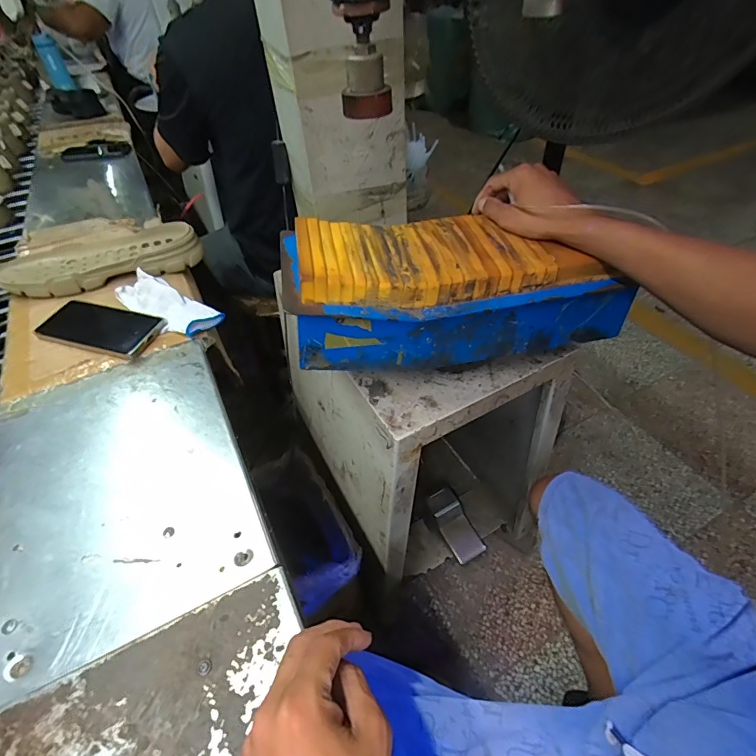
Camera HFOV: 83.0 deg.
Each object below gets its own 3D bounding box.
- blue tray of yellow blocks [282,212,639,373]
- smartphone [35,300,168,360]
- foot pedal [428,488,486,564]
[{"bbox_3d":[0.085,-0.102,0.512,0.373,0.122,0.153,1,46,-6],"label":"blue tray of yellow blocks"},{"bbox_3d":[-0.374,-0.069,0.582,0.157,0.011,0.082,14,48,11],"label":"smartphone"},{"bbox_3d":[0.186,0.352,1.033,0.077,0.031,0.168,-26,77,-19],"label":"foot pedal"}]

